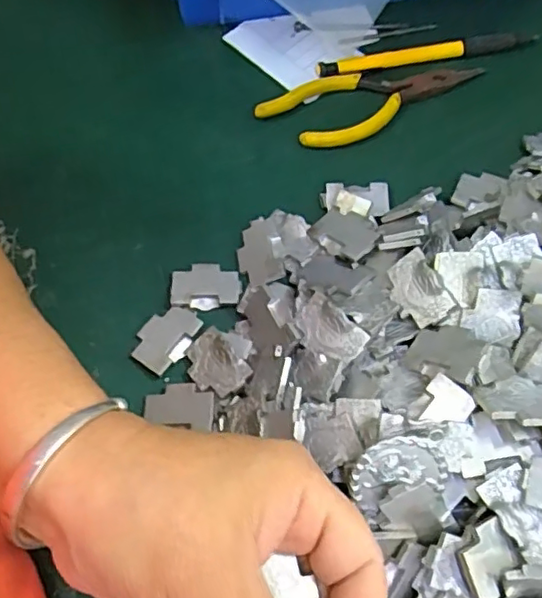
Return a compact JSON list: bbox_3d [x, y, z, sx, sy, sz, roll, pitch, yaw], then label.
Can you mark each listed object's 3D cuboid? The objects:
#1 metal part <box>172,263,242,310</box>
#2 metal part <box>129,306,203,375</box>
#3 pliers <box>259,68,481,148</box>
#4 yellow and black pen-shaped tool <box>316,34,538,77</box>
[{"bbox_3d":[-0.034,-0.007,0.315,0.035,0.005,0.025,0,67,-2],"label":"metal part"},{"bbox_3d":[-0.053,0.019,0.303,0.025,0.004,0.035,36,70,13],"label":"metal part"},{"bbox_3d":[0.060,-0.121,0.358,0.134,0.009,0.043,-21,69,-10],"label":"pliers"},{"bbox_3d":[0.098,-0.152,0.371,0.139,0.009,0.012,-12,68,-7],"label":"yellow and black pen-shaped tool"}]

